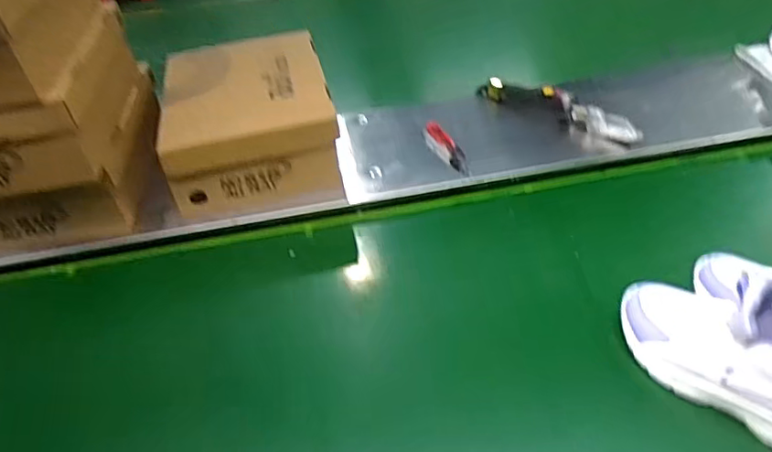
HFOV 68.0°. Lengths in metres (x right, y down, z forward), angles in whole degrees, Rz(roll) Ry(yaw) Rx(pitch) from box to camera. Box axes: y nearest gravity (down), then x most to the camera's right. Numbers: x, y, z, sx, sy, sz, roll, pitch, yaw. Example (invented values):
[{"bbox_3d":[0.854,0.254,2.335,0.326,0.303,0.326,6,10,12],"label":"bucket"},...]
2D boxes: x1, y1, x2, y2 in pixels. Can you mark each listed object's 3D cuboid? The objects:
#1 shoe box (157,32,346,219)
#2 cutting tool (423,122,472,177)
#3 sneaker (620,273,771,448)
[{"bbox_3d":[-0.207,-0.153,0.882,0.238,0.160,0.253,-12,42,-9],"label":"shoe box"},{"bbox_3d":[0.091,-0.123,0.894,0.039,0.015,0.146,-14,42,-11],"label":"cutting tool"},{"bbox_3d":[0.348,0.110,0.550,0.230,0.106,0.094,29,51,33],"label":"sneaker"}]

